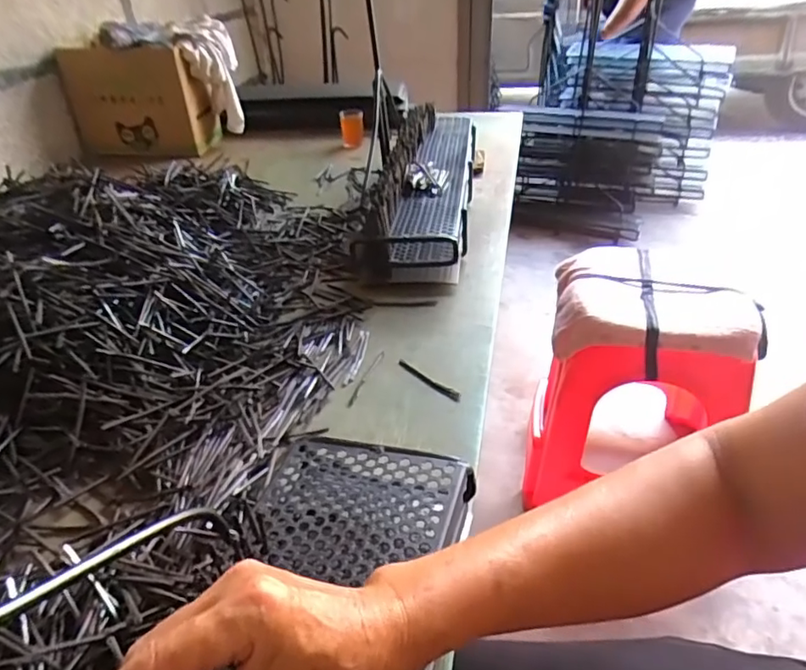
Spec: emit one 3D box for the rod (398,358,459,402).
[{"bbox_3d":[0.028,0.050,0.641,0.011,0.004,0.095,-30,43,-34],"label":"rod"}]

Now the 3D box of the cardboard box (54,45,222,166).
[{"bbox_3d":[-0.619,-0.548,1.368,0.308,0.244,0.124,1,35,6],"label":"cardboard box"}]

